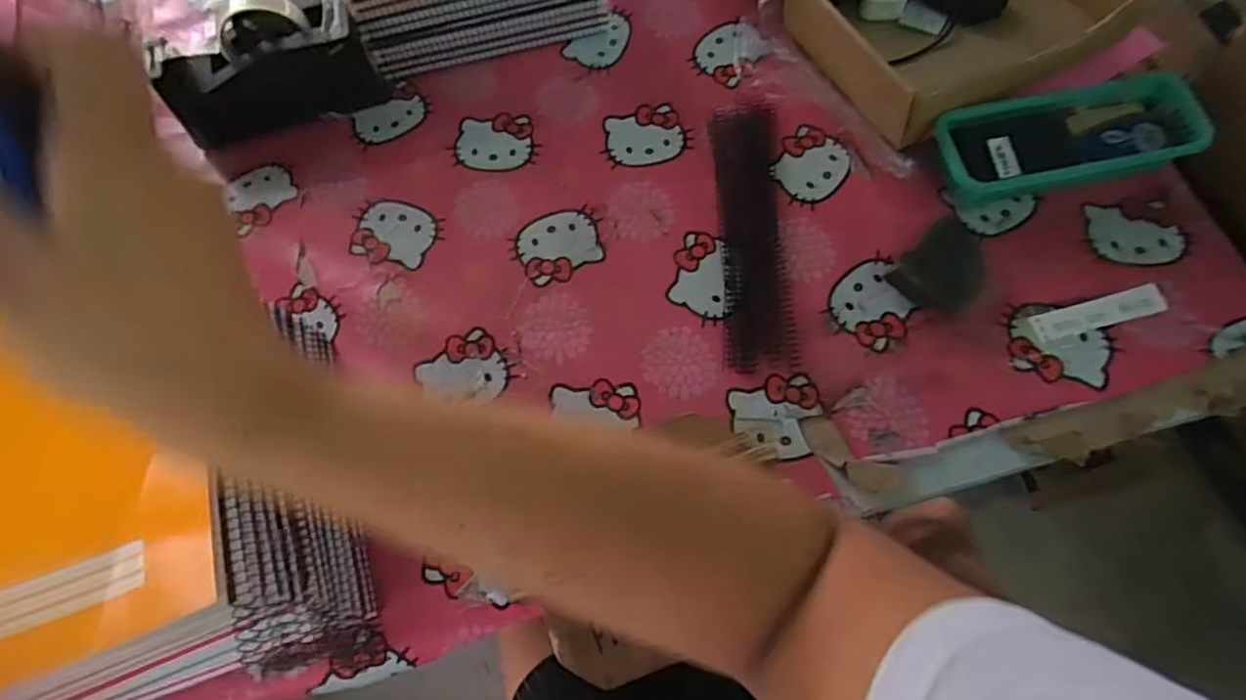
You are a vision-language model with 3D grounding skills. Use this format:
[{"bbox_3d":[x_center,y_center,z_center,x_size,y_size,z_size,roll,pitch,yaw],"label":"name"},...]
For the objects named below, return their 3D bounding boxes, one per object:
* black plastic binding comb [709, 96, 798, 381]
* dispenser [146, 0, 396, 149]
[{"bbox_3d":[0.119,-0.113,0.611,0.061,0.015,0.270,-1,68,2],"label":"black plastic binding comb"},{"bbox_3d":[-0.351,-0.279,0.661,0.200,0.104,0.070,-19,68,-5],"label":"dispenser"}]

